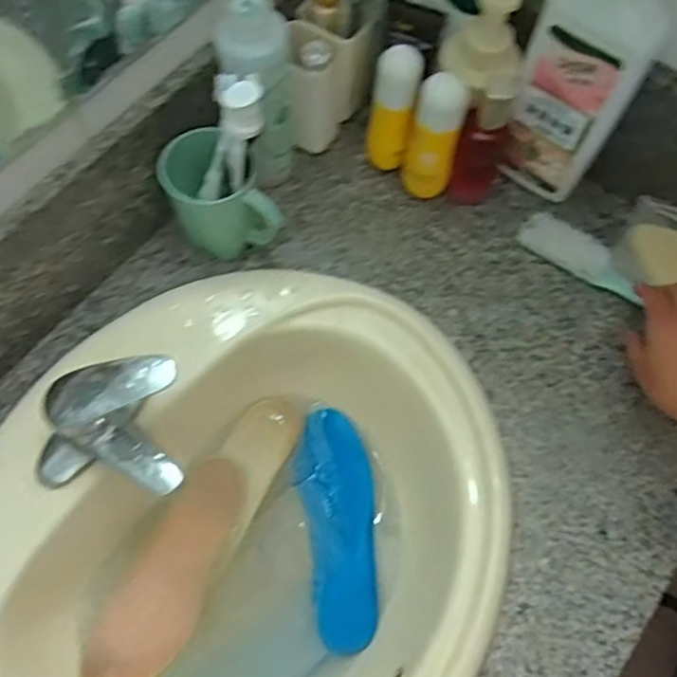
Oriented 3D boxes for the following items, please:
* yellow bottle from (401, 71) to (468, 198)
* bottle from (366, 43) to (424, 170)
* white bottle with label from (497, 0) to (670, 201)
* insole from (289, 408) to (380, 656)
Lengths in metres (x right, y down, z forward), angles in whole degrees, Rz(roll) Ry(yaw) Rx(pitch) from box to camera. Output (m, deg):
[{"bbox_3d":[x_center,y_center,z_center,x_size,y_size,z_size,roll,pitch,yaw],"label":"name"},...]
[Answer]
[{"bbox_3d":[0.094,-0.191,0.644,0.048,0.150,0.039,15,68,4],"label":"yellow bottle"},{"bbox_3d":[0.054,-0.222,0.660,0.041,0.154,0.042,6,68,0],"label":"bottle"},{"bbox_3d":[0.217,-0.231,0.600,0.102,0.277,0.052,29,70,9],"label":"white bottle with label"},{"bbox_3d":[-0.002,0.188,0.656,0.076,0.013,0.228,-3,68,-4],"label":"insole"}]

